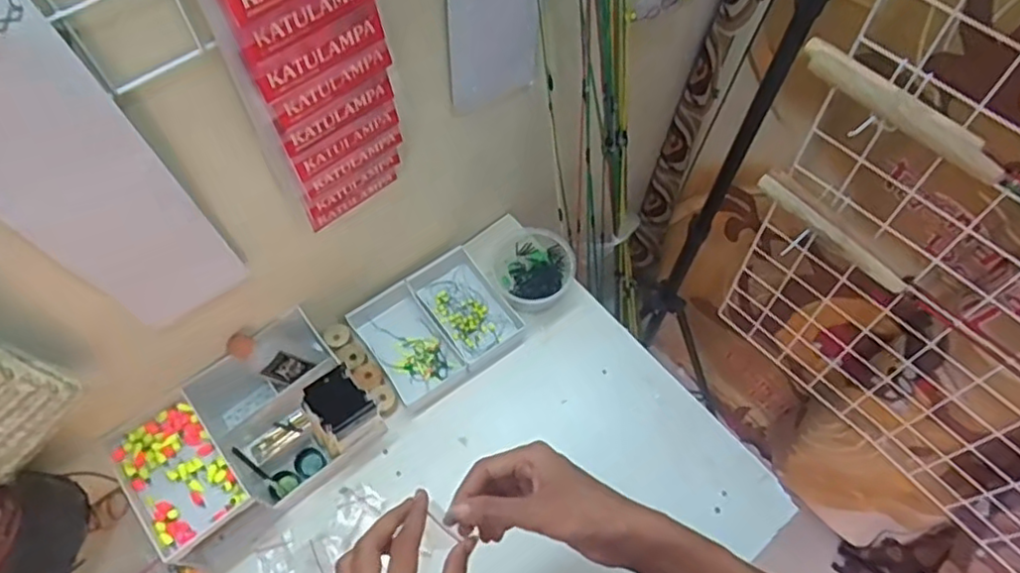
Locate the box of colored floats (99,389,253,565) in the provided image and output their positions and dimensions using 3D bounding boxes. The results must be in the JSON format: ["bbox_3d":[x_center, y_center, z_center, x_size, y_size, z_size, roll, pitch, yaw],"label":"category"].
[{"bbox_3d":[-0.330,0.180,0.633,0.091,0.019,0.148,-36,68,-17],"label":"box of colored floats"}]

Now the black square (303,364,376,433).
[{"bbox_3d":[-0.175,0.114,0.651,0.051,0.017,0.056,-39,68,-19],"label":"black square"}]

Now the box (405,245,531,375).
[{"bbox_3d":[-0.053,0.025,0.794,0.085,0.032,0.149,-34,67,-16],"label":"box"}]

